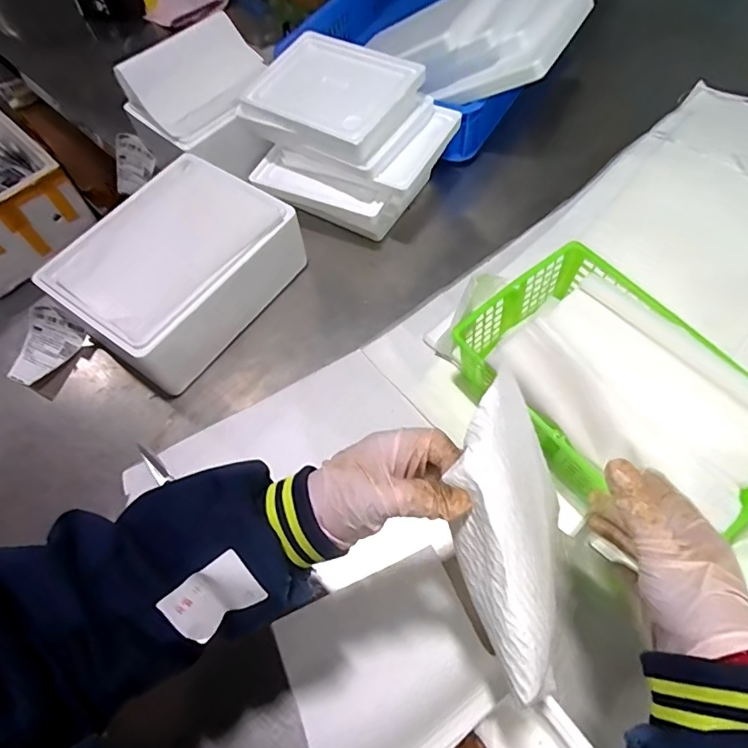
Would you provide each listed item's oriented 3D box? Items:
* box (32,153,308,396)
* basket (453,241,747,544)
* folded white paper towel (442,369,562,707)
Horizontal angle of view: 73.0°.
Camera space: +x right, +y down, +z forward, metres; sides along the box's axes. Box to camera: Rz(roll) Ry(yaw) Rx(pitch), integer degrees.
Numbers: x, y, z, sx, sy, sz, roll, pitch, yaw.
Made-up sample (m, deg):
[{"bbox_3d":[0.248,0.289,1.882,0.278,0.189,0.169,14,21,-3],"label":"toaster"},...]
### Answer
[{"bbox_3d":[-0.293,-0.164,0.763,0.244,0.110,0.310,31,68,18],"label":"box"},{"bbox_3d":[0.284,0.027,0.610,0.225,0.103,0.345,-35,66,-14],"label":"basket"},{"bbox_3d":[0.093,0.101,0.343,0.077,0.067,0.189,-3,78,2],"label":"folded white paper towel"}]

